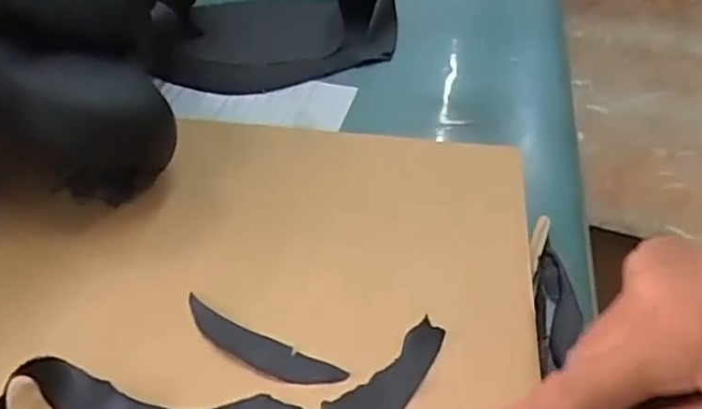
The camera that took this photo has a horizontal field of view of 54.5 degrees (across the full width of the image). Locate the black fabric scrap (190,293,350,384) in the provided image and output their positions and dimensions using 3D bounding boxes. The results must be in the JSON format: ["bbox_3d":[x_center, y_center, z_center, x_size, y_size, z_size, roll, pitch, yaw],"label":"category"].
[{"bbox_3d":[-0.048,0.072,0.343,0.092,0.004,0.020,22,52,20],"label":"black fabric scrap"}]

